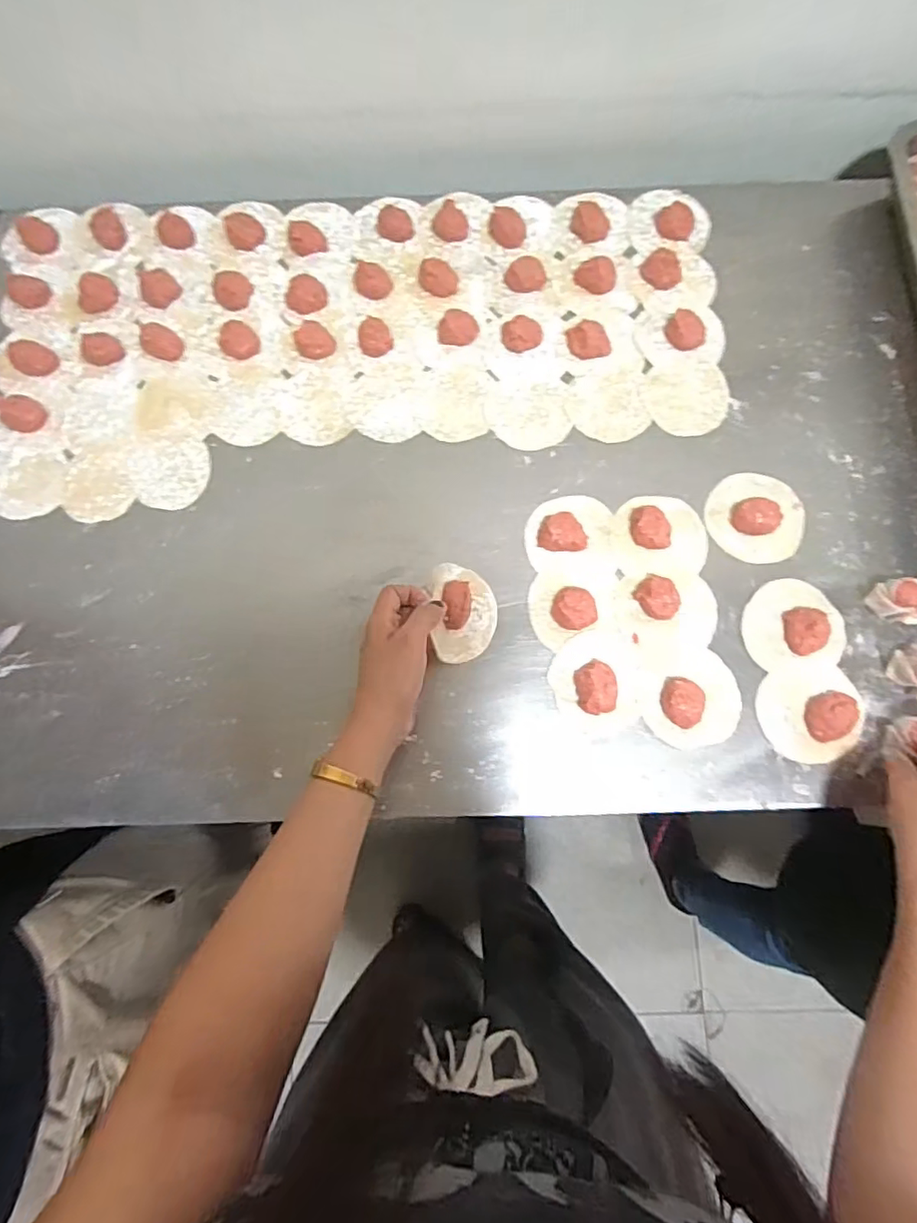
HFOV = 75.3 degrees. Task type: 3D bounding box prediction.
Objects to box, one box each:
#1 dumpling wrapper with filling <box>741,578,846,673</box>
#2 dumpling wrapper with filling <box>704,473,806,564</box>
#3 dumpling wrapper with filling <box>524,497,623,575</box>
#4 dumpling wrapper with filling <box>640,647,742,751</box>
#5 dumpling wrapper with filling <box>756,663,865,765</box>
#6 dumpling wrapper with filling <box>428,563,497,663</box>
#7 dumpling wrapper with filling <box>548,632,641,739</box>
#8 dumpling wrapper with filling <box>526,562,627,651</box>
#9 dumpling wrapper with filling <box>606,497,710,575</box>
[{"bbox_3d":[0.280,0.008,0.492,0.080,0.021,0.073,-7,78,-1],"label":"dumpling wrapper with filling"},{"bbox_3d":[0.260,-0.084,0.517,0.082,0.016,0.080,0,78,0],"label":"dumpling wrapper with filling"},{"bbox_3d":[0.099,-0.070,0.513,0.078,0.019,0.068,0,78,0],"label":"dumpling wrapper with filling"},{"bbox_3d":[0.191,0.069,0.481,0.080,0.020,0.078,-9,78,-2],"label":"dumpling wrapper with filling"},{"bbox_3d":[0.286,0.082,0.477,0.081,0.018,0.076,0,78,0],"label":"dumpling wrapper with filling"},{"bbox_3d":[0.005,-0.002,0.489,0.052,0.036,0.082,-3,78,-1],"label":"dumpling wrapper with filling"},{"bbox_3d":[0.115,0.059,0.484,0.072,0.017,0.085,-17,79,-3],"label":"dumpling wrapper with filling"},{"bbox_3d":[0.100,-0.008,0.499,0.078,0.017,0.066,-7,78,-1],"label":"dumpling wrapper with filling"},{"bbox_3d":[0.175,-0.069,0.511,0.081,0.019,0.071,-3,78,0],"label":"dumpling wrapper with filling"}]

